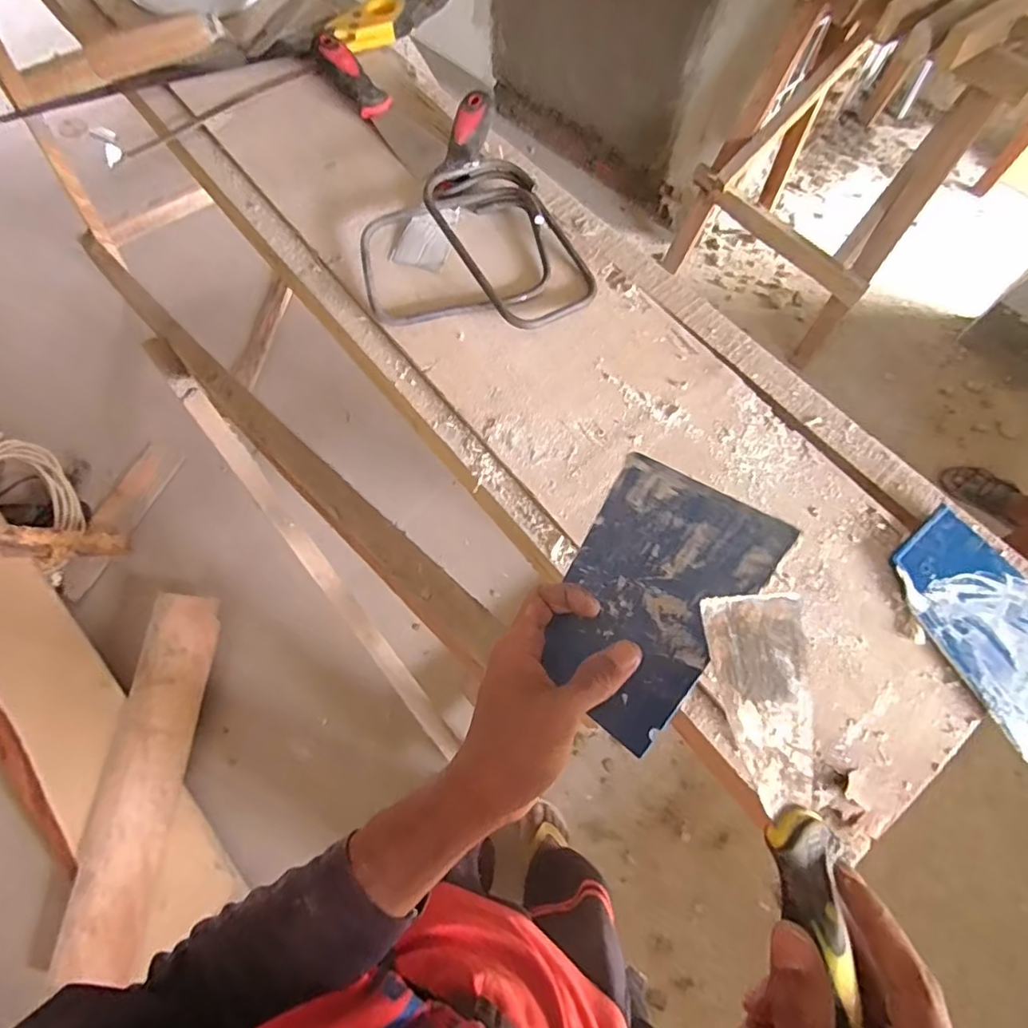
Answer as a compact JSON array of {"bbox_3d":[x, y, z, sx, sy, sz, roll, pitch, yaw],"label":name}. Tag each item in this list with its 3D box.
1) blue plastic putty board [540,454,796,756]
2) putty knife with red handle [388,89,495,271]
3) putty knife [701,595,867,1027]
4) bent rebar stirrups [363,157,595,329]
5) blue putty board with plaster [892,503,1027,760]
[{"bbox_3d":[0.072,0.040,0.321,0.103,0.005,0.143,33,78,33],"label":"blue plastic putty board"},{"bbox_3d":[-0.053,-0.313,0.528,0.047,0.034,0.201,20,69,6],"label":"putty knife with red handle"},{"bbox_3d":[0.116,0.117,0.247,0.067,0.019,0.159,3,72,-34],"label":"putty knife"},{"bbox_3d":[-0.031,-0.241,0.497,0.202,0.040,0.170,2,68,-2],"label":"bent rebar stirrups"},{"bbox_3d":[0.341,0.075,0.407,0.102,0.006,0.149,-31,73,-14],"label":"blue putty board with plaster"}]

